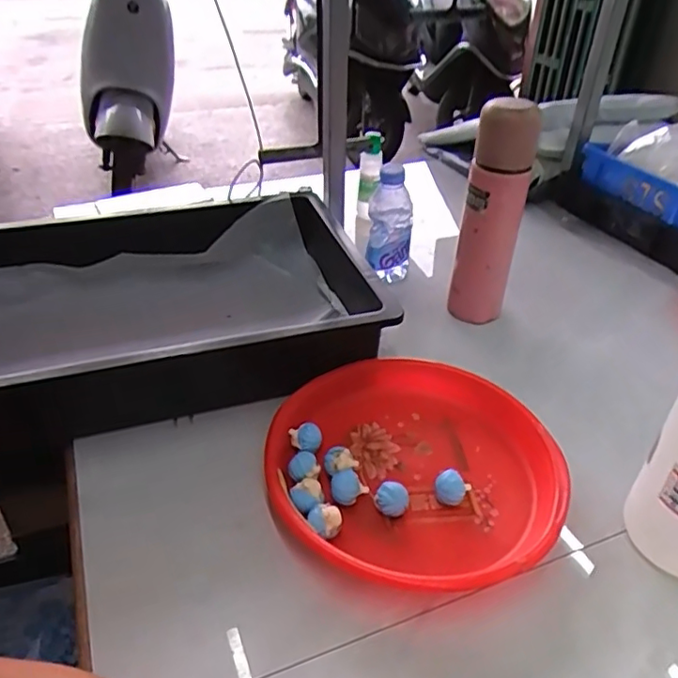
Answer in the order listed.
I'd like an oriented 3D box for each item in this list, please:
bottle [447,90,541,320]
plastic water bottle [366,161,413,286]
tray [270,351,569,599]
[{"bbox_3d":[0.176,-0.135,0.688,0.066,0.258,0.061,10,37,13],"label":"bottle"},{"bbox_3d":[0.067,-0.146,0.776,0.056,0.153,0.065,3,36,3],"label":"plastic water bottle"},{"bbox_3d":[0.067,0.116,0.532,0.253,0.044,0.251,-21,41,-27],"label":"tray"}]

